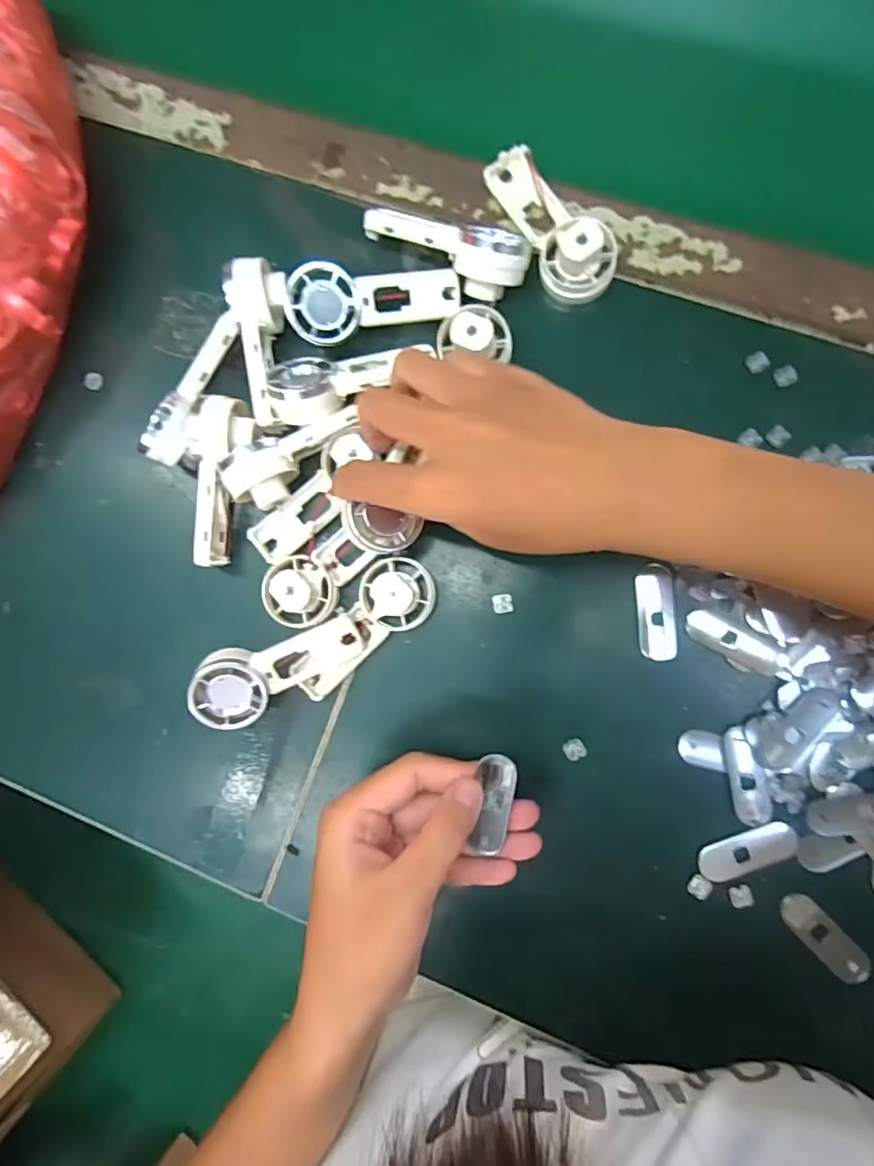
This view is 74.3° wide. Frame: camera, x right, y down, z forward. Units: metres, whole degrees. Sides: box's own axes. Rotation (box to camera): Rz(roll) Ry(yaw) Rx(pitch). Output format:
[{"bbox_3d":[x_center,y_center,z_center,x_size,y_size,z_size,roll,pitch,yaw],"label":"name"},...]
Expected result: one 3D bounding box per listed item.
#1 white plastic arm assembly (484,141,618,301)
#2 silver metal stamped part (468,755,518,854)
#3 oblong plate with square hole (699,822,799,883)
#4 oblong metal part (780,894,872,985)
[{"bbox_3d":[0.064,-0.197,0.311,0.040,0.032,0.093,-27,85,5],"label":"white plastic arm assembly"},{"bbox_3d":[0.026,0.100,0.262,0.017,0.007,0.045,8,94,7],"label":"silver metal stamped part"},{"bbox_3d":[0.160,0.138,0.297,0.050,0.004,0.019,-25,85,5],"label":"oblong plate with square hole"},{"bbox_3d":[0.196,0.179,0.292,0.050,0.006,0.018,45,93,6],"label":"oblong metal part"}]

